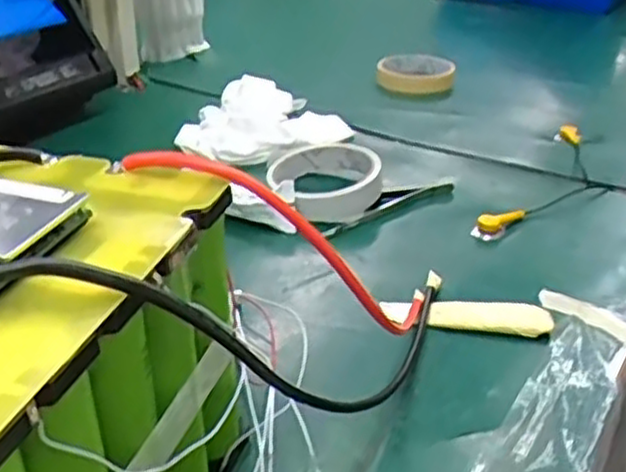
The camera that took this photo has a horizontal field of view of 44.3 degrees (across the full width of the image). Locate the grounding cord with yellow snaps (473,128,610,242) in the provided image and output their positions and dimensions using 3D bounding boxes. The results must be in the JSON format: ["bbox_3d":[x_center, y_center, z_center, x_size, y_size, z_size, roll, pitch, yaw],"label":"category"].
[{"bbox_3d":[0.210,-0.054,0.640,0.068,0.015,0.236,17,34,26],"label":"grounding cord with yellow snaps"}]

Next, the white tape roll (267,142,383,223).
[{"bbox_3d":[0.008,-0.048,0.614,0.084,0.034,0.096,-2,30,-6],"label":"white tape roll"}]

